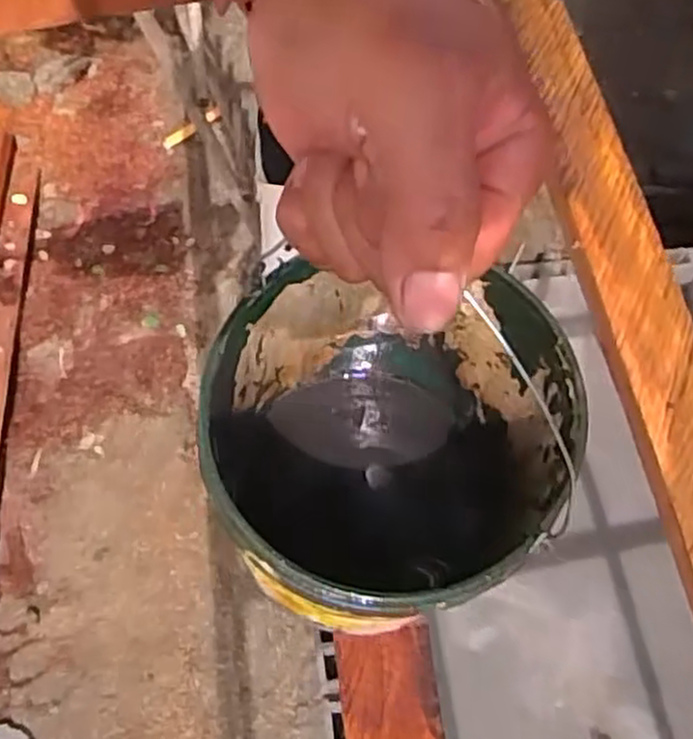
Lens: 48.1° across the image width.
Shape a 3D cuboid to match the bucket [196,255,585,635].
[{"bbox_3d":[0.021,0.052,0.425,0.168,0.188,0.175,0,63,0],"label":"bucket"}]

